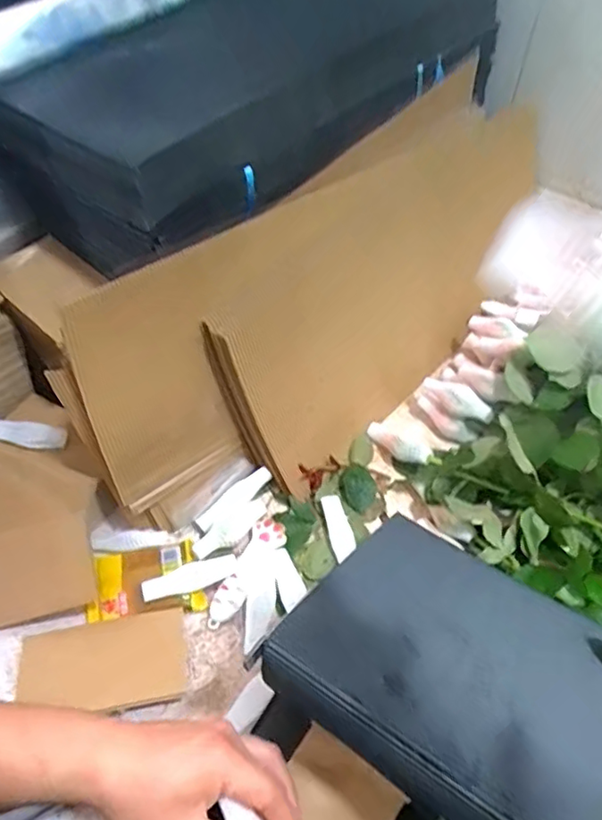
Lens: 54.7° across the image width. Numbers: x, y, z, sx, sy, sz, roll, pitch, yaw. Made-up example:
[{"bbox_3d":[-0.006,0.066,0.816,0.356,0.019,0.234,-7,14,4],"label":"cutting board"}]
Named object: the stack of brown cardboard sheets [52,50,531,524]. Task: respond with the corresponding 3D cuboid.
[{"bbox_3d":[0.055,-0.136,0.655,0.069,0.287,0.650,20,51,43],"label":"stack of brown cardboard sheets"}]

